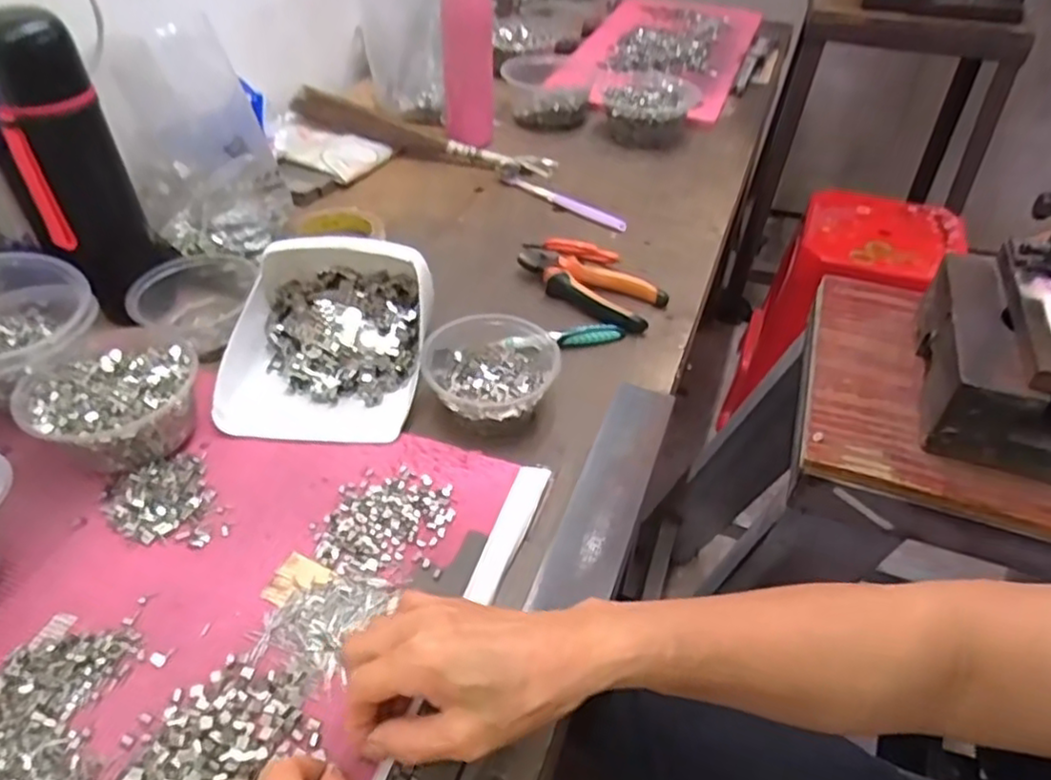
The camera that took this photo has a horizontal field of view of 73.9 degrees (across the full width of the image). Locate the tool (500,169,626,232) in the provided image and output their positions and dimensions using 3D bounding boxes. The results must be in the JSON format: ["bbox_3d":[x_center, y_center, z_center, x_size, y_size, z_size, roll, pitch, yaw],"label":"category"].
[{"bbox_3d":[0.040,-0.225,0.824,0.178,0.012,0.017,32,50,25],"label":"tool"}]

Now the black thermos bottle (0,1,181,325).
[{"bbox_3d":[-0.369,-0.175,0.564,0.079,0.226,0.078,16,45,12],"label":"black thermos bottle"}]

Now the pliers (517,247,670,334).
[{"bbox_3d":[0.058,-0.101,0.676,0.146,0.022,0.068,22,47,17],"label":"pliers"}]

